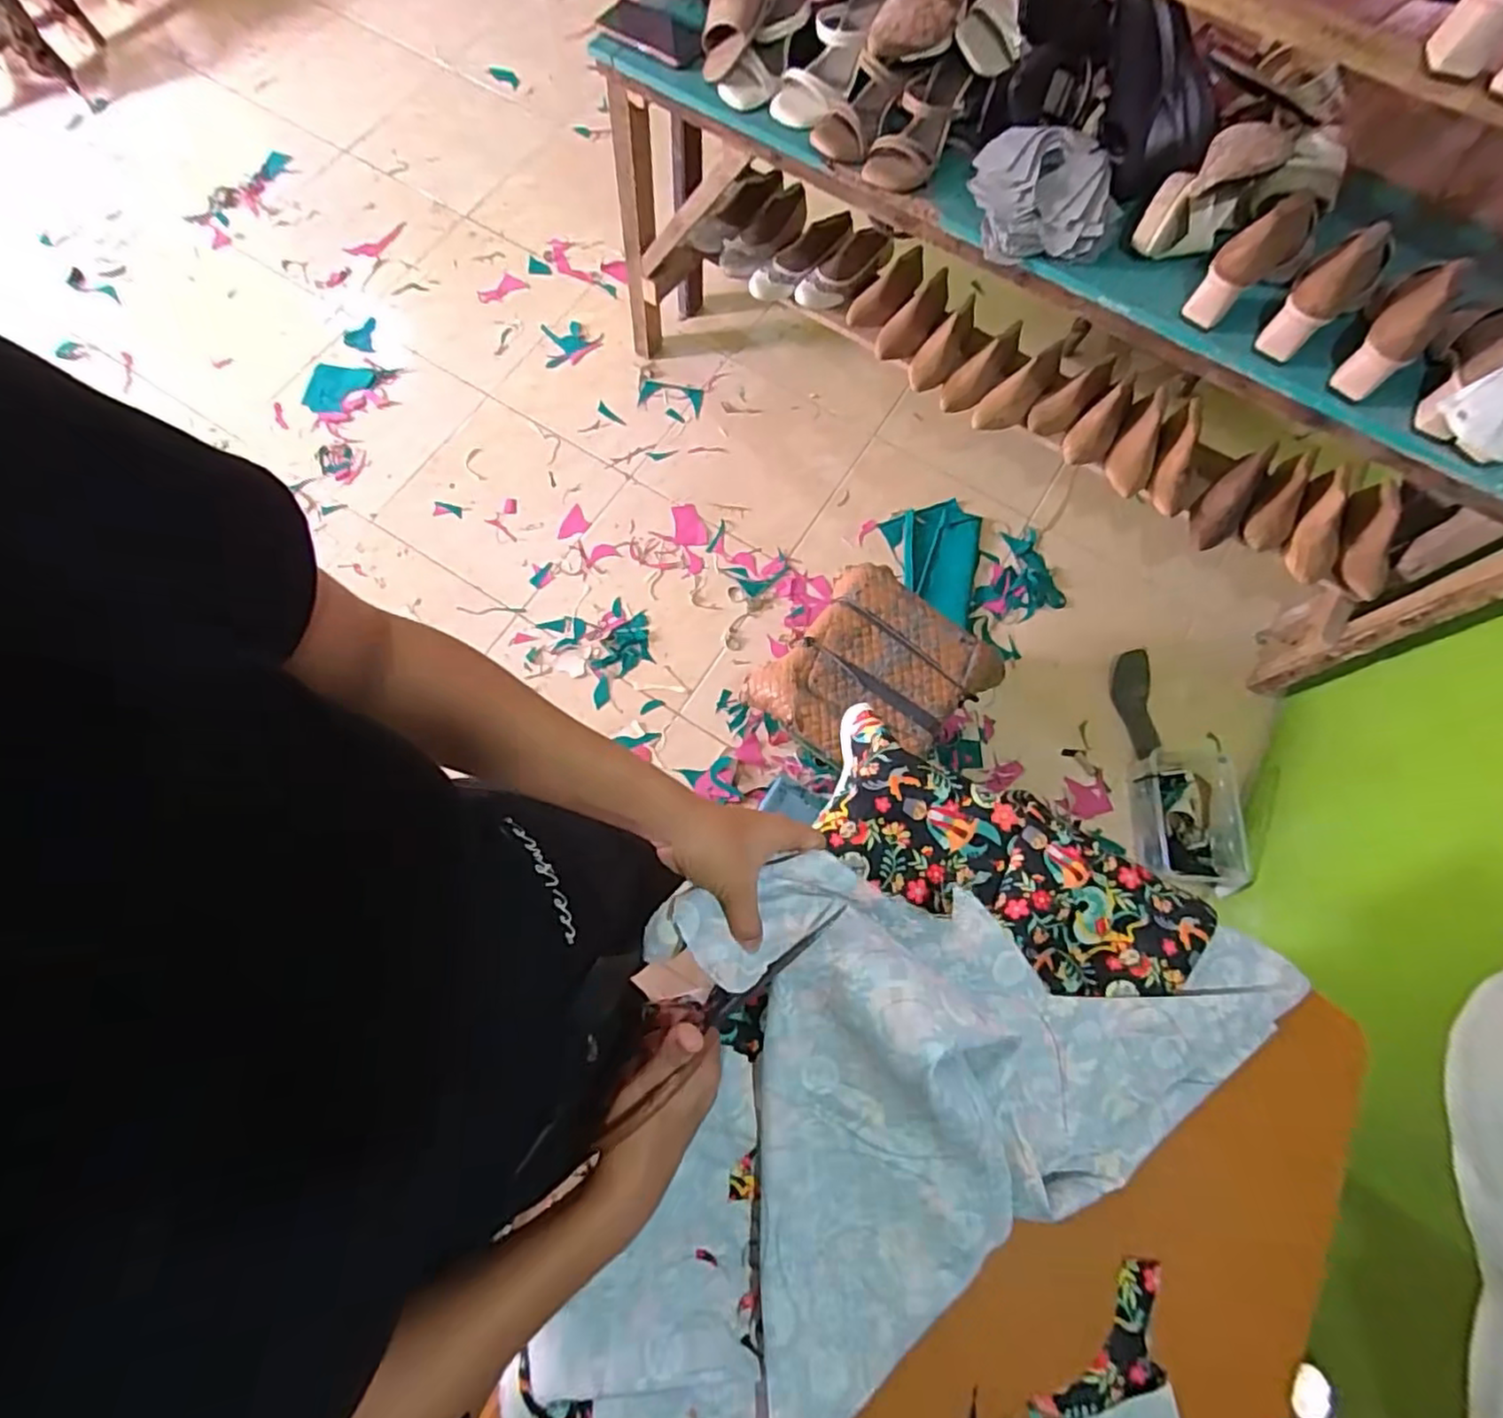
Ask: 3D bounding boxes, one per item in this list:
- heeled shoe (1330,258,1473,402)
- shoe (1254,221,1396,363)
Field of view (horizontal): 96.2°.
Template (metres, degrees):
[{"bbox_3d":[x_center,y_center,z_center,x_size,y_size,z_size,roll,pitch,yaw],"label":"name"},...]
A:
[{"bbox_3d":[0.793,-0.473,0.809,0.186,0.109,0.081,-43,79,-13],"label":"heeled shoe"},{"bbox_3d":[0.717,-0.521,0.824,0.182,0.106,0.064,-37,77,-12],"label":"shoe"}]

